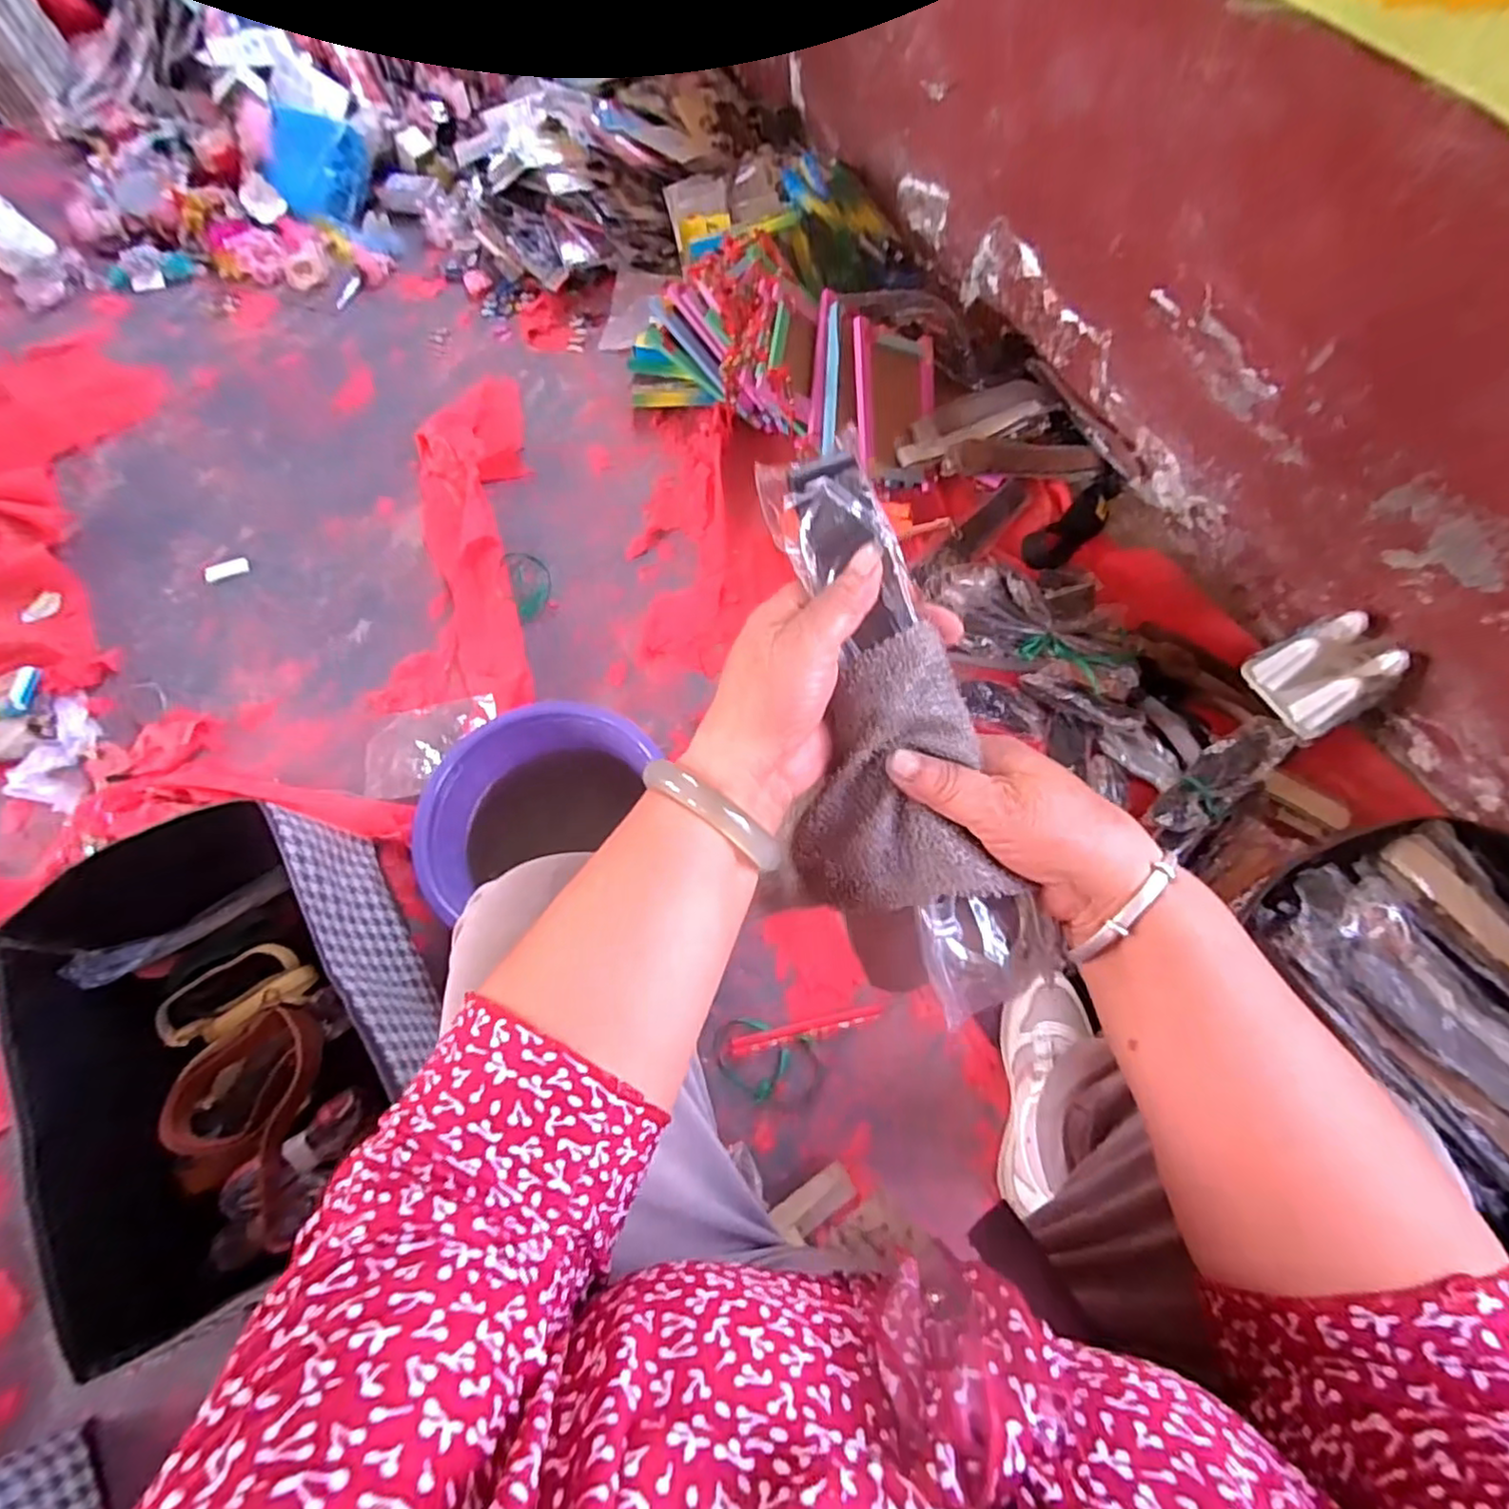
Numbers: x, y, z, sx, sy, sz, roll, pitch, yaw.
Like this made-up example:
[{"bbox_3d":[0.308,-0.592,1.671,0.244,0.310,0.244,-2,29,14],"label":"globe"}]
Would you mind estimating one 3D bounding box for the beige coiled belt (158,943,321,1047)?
[{"bbox_3d":[-0.574,0.268,0.748,0.192,0.044,0.085,-19,66,13],"label":"beige coiled belt"}]

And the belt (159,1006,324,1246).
[{"bbox_3d":[-0.518,0.368,0.683,0.156,0.068,0.202,-4,67,-1],"label":"belt"}]

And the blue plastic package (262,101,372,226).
[{"bbox_3d":[-0.856,-1.147,1.321,0.173,0.038,0.218,3,85,-25],"label":"blue plastic package"}]

